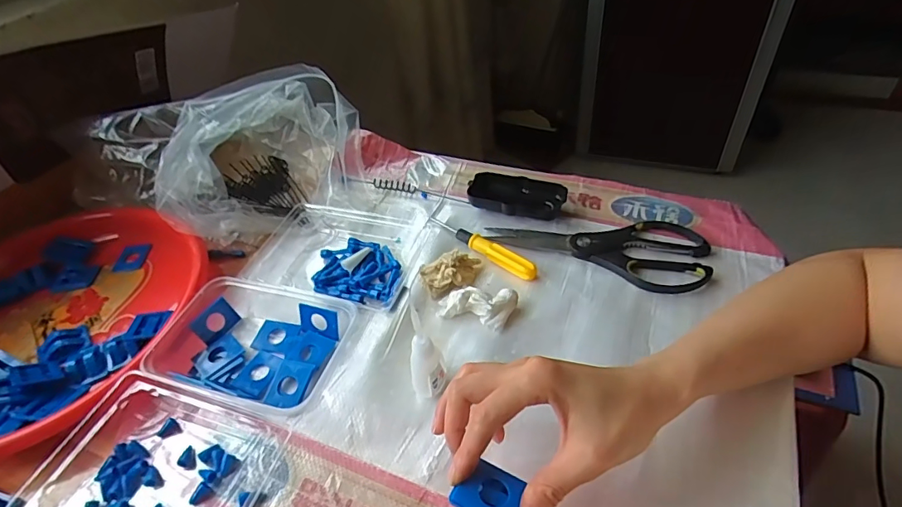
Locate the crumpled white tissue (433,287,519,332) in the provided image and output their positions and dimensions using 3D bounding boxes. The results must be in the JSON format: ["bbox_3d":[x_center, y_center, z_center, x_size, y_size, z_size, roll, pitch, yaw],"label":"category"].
[{"bbox_3d":[0.023,0.047,0.443,0.070,0.028,0.033,7,46,14],"label":"crumpled white tissue"}]

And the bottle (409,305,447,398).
[{"bbox_3d":[-0.020,0.080,0.375,0.027,0.096,0.021,-10,45,-2],"label":"bottle"}]

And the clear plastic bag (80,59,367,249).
[{"bbox_3d":[-0.293,-0.121,0.584,0.308,0.122,0.202,6,46,13],"label":"clear plastic bag"}]

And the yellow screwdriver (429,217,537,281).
[{"bbox_3d":[0.030,-0.010,0.509,0.141,0.017,0.016,30,56,32],"label":"yellow screwdriver"}]

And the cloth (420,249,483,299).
[{"bbox_3d":[0.002,0.017,0.478,0.064,0.025,0.036,-24,47,-16],"label":"cloth"}]

